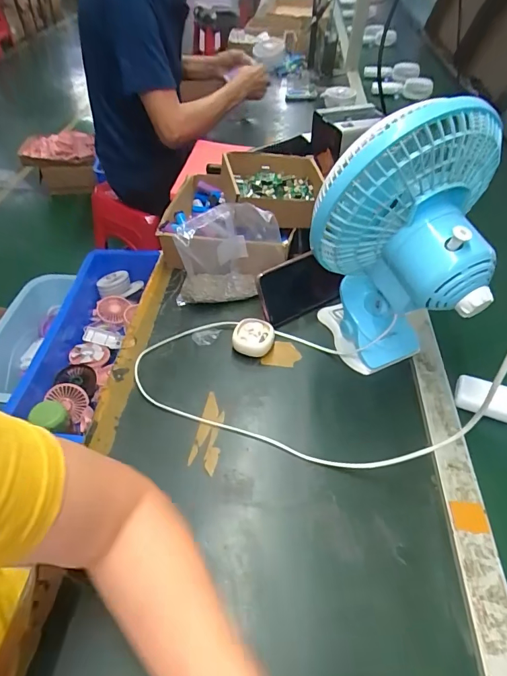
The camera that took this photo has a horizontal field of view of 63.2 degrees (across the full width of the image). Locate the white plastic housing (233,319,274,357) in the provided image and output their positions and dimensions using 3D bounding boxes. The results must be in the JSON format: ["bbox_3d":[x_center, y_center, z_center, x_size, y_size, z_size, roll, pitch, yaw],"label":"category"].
[{"bbox_3d":[0.000,0.001,0.578,0.055,0.018,0.052,0,65,1],"label":"white plastic housing"}]

